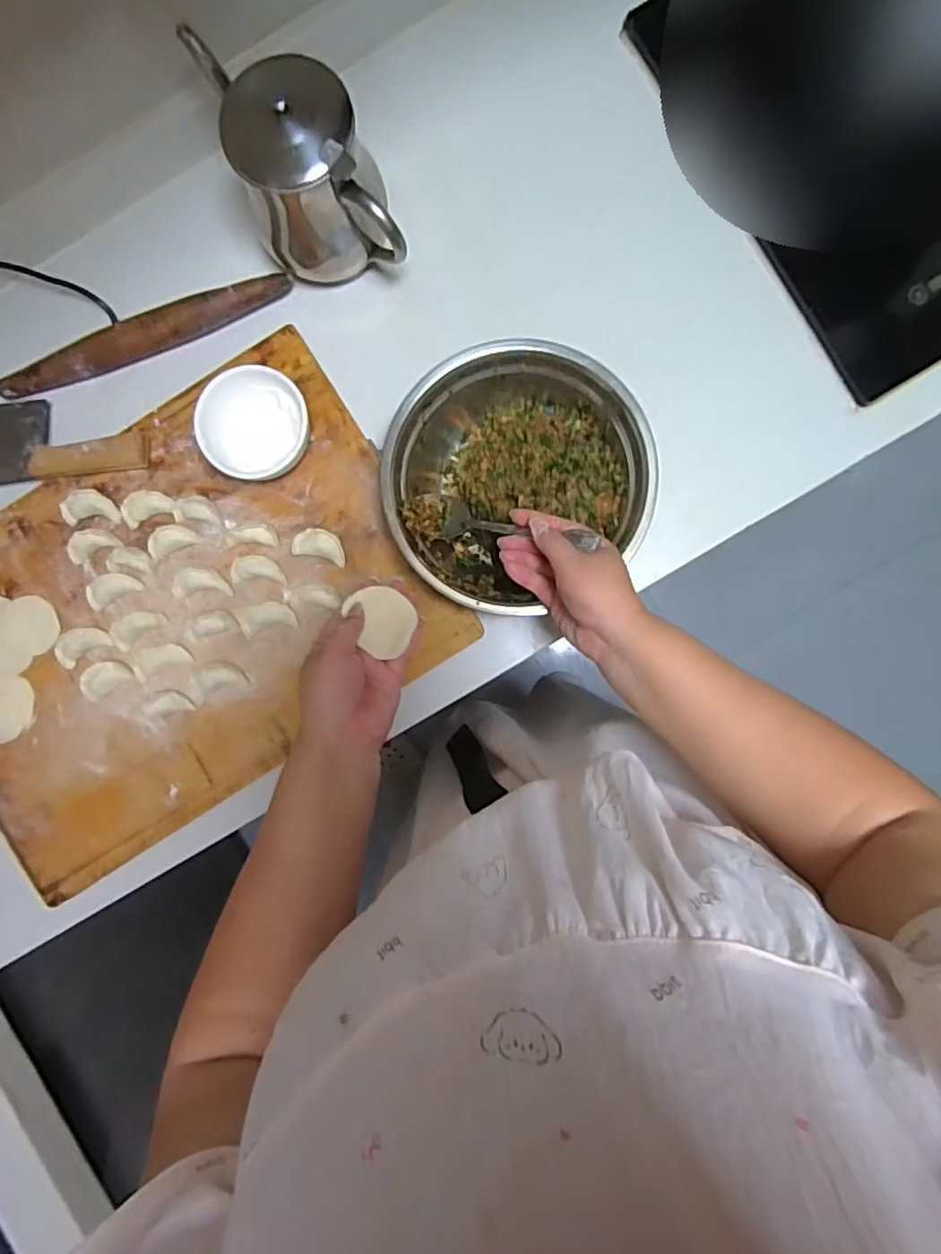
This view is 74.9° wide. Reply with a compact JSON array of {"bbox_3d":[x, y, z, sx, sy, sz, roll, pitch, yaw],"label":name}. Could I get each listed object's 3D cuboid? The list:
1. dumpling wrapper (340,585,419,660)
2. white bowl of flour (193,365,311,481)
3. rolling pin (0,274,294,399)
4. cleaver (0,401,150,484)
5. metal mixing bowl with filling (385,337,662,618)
[{"bbox_3d":[-0.070,-0.008,0.481,0.056,0.008,0.046,43,91,3],"label":"dumpling wrapper"},{"bbox_3d":[-0.191,-0.179,0.556,0.093,0.056,0.096,0,90,2],"label":"white bowl of flour"},{"bbox_3d":[-0.315,-0.276,0.589,0.304,0.034,0.035,-18,89,2],"label":"rolling pin"},{"bbox_3d":[-0.442,-0.177,0.585,0.270,0.031,0.088,-6,90,2],"label":"cleaver"},{"bbox_3d":[0.039,-0.136,0.553,0.231,0.079,0.211,-33,89,1],"label":"metal mixing bowl with filling"}]

